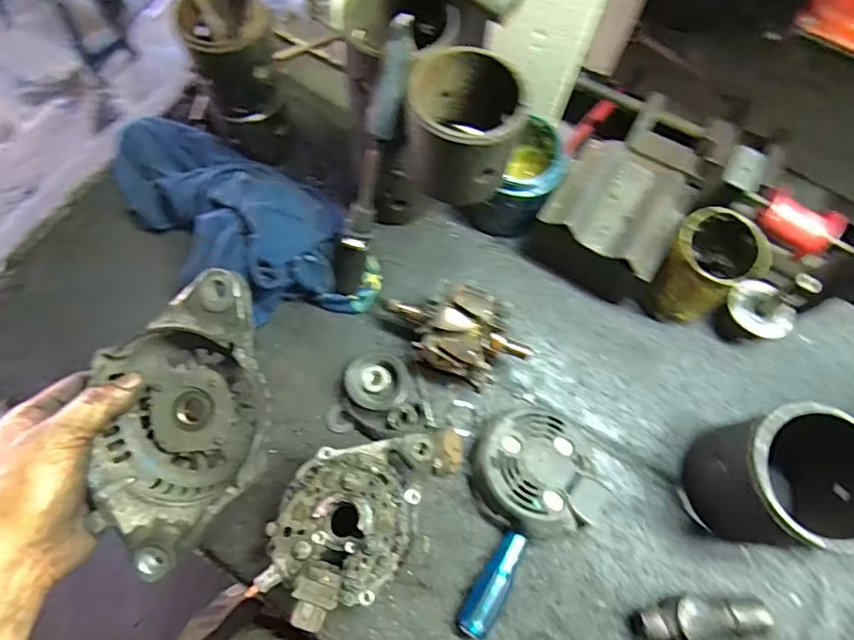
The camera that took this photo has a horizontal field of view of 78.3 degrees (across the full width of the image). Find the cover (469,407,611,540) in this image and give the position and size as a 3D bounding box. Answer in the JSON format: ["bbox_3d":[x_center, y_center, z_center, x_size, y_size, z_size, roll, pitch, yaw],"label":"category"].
[{"bbox_3d":[0.102,0.141,0.485,0.117,0.043,0.107,25,69,7],"label":"cover"}]

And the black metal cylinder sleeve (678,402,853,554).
[{"bbox_3d":[0.298,0.137,0.450,0.104,0.126,0.106,1,68,-3],"label":"black metal cylinder sleeve"}]

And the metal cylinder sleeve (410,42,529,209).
[{"bbox_3d":[0.028,-0.151,0.408,0.087,0.080,0.093,4,68,-1],"label":"metal cylinder sleeve"}]

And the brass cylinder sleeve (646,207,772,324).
[{"bbox_3d":[0.266,-0.048,0.526,0.074,0.116,0.073,-14,69,-8],"label":"brass cylinder sleeve"}]

